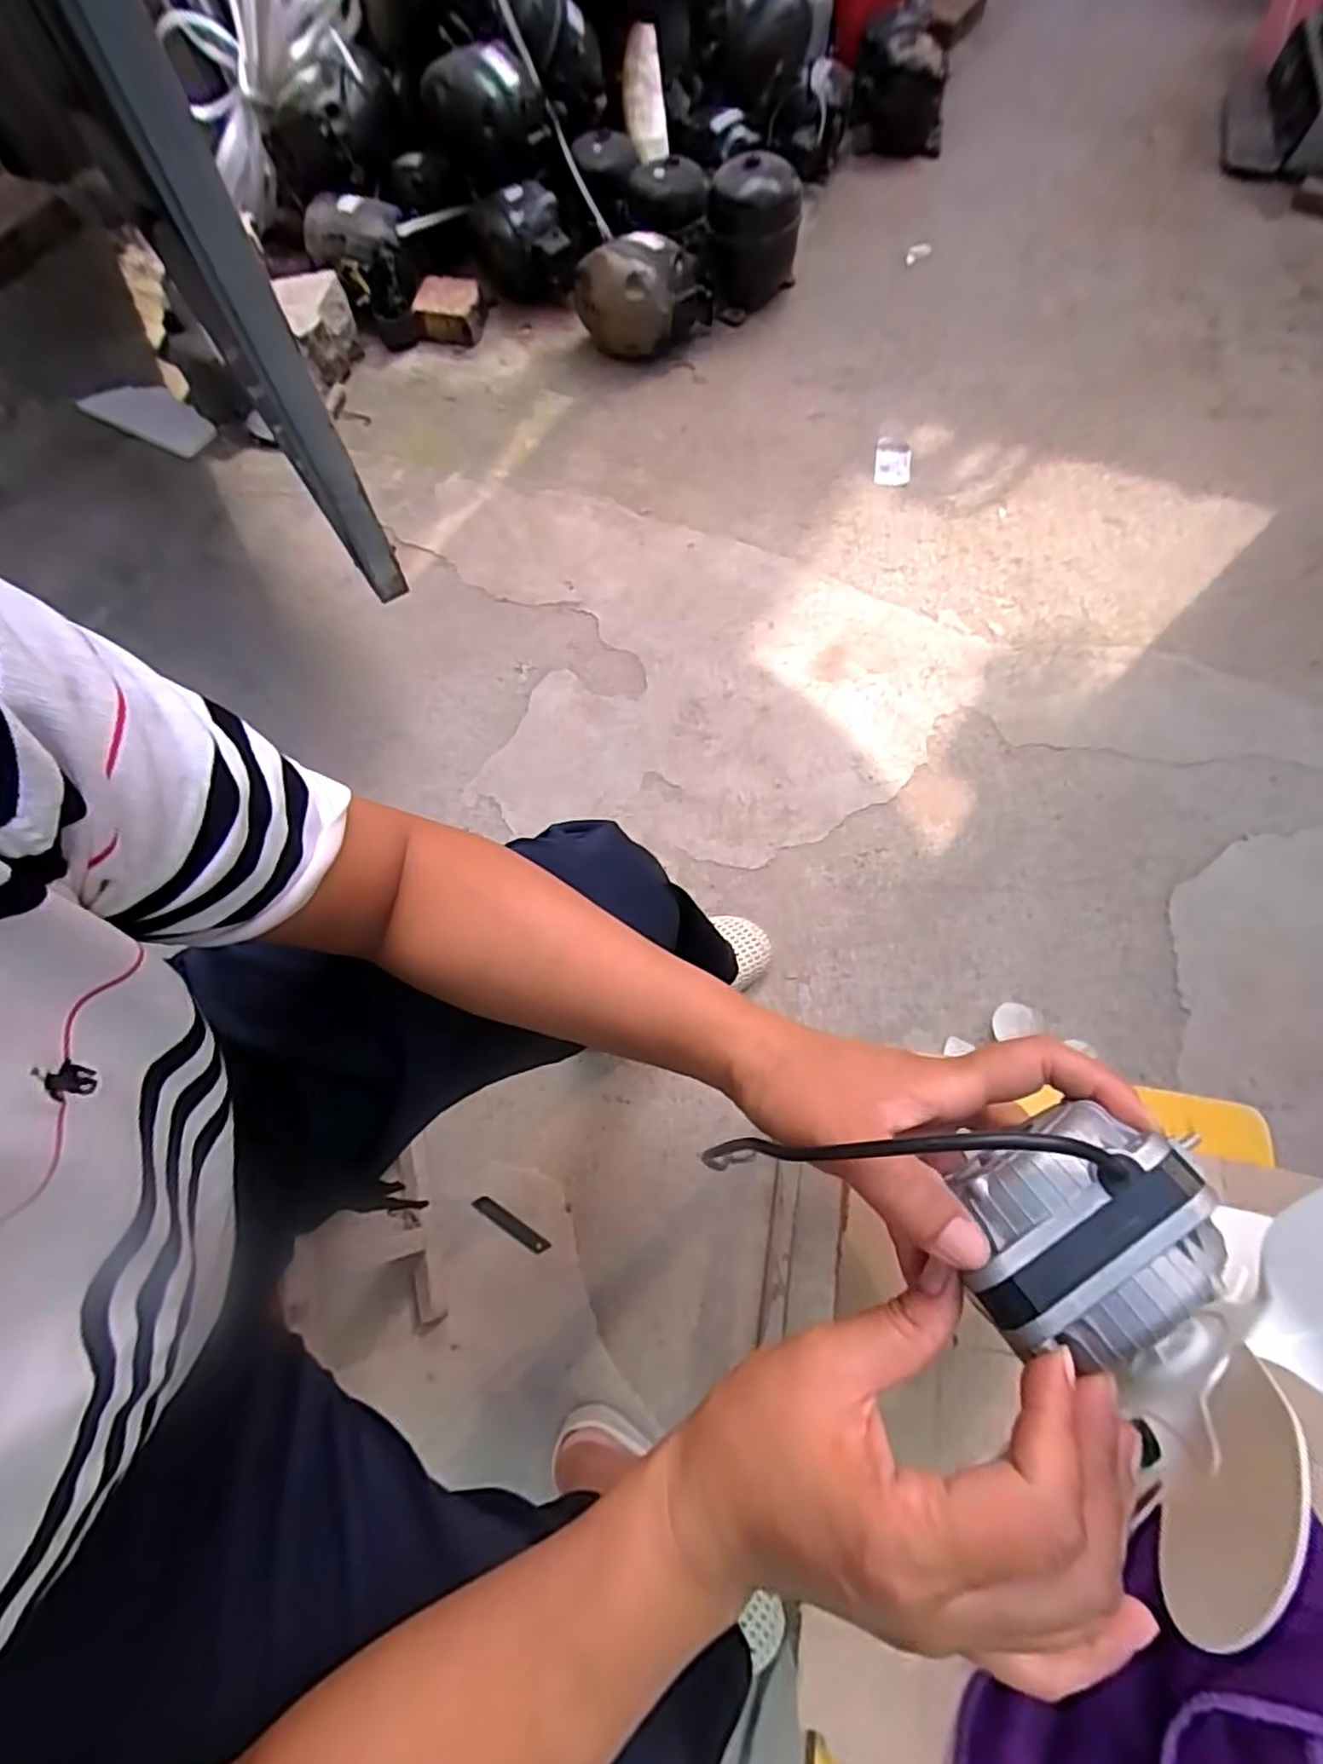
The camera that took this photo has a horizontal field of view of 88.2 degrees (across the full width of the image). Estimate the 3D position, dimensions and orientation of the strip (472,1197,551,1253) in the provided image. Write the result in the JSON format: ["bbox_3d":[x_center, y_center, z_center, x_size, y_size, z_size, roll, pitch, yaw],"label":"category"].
[{"bbox_3d":[-0.172,0.392,0.780,0.097,0.004,0.017,30,65,13],"label":"strip"}]

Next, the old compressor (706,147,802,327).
[{"bbox_3d":[0.181,-1.253,1.339,0.163,0.235,0.150,11,68,7],"label":"old compressor"}]

